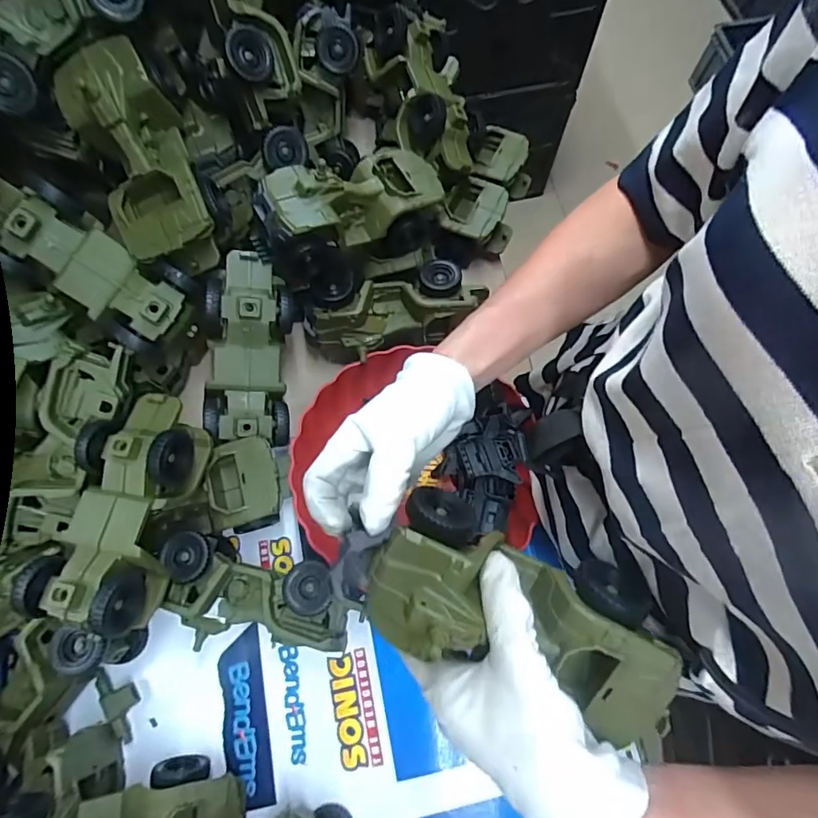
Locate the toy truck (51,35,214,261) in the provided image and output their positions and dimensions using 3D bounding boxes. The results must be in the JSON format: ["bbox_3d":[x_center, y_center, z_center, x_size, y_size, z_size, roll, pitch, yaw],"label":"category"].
[{"bbox_3d":[-0.229,-0.213,0.425,0.081,0.069,0.177,-21,93,-8],"label":"toy truck"}]

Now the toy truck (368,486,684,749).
[{"bbox_3d":[0.066,0.117,0.296,0.171,0.057,0.092,21,72,6],"label":"toy truck"}]

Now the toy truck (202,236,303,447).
[{"bbox_3d":[-0.157,-0.064,0.507,0.081,0.108,0.182,4,95,1],"label":"toy truck"}]

